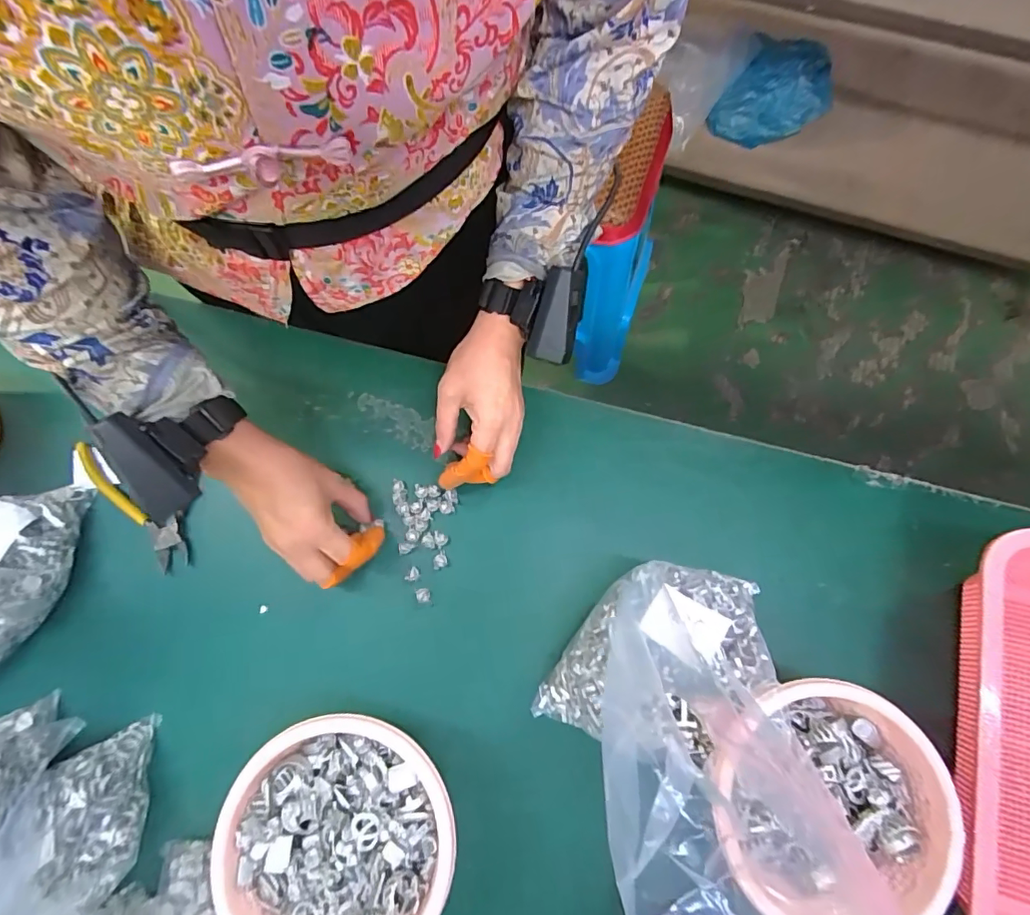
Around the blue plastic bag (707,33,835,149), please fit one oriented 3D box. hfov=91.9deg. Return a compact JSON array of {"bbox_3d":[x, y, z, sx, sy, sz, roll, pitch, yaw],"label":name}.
[{"bbox_3d":[0.578,-0.811,1.118,0.225,0.123,0.174,21,76,6],"label":"blue plastic bag"}]

